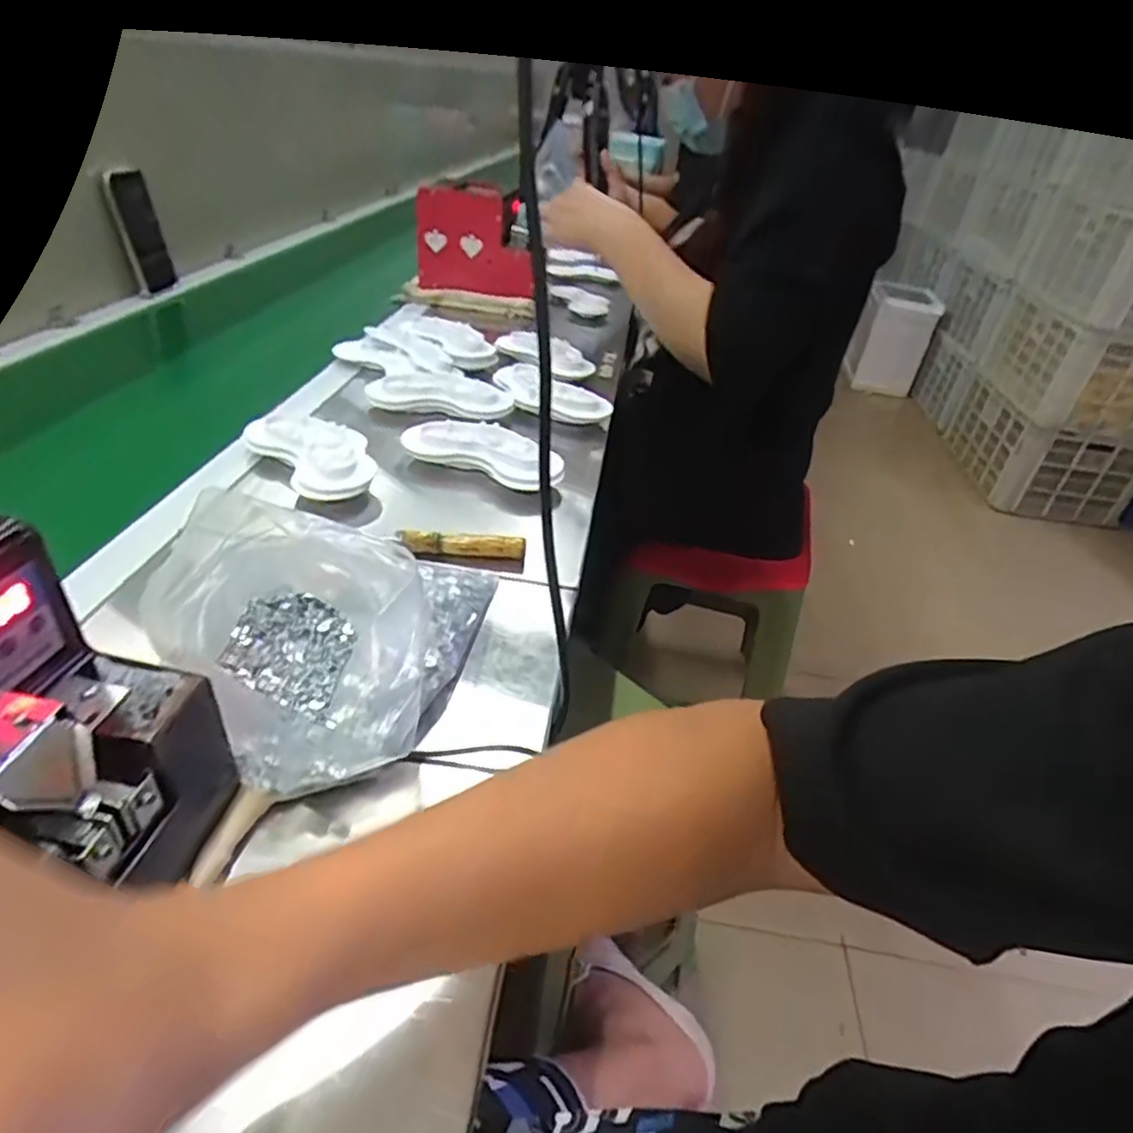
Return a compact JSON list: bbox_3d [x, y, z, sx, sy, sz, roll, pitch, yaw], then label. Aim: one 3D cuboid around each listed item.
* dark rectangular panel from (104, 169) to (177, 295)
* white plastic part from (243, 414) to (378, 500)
[{"bbox_3d":[-0.586,-0.464,0.928,0.010,0.146,0.062,12,37,18],"label":"dark rectangular panel"},{"bbox_3d":[-0.215,-0.101,0.574,0.071,0.017,0.131,-25,47,-36],"label":"white plastic part"}]

